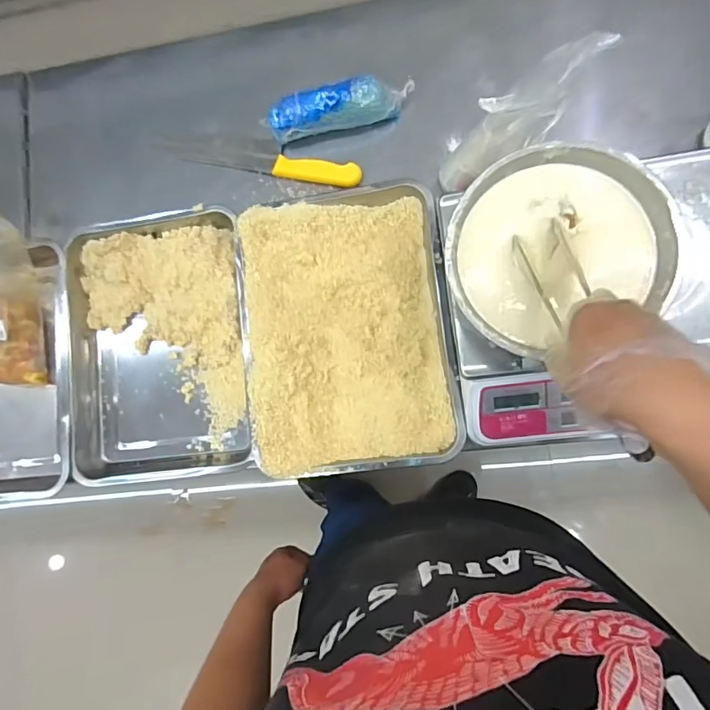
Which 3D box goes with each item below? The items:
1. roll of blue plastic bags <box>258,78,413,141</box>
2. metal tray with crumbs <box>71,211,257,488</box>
[{"bbox_3d":[-0.024,-0.362,0.730,0.224,0.061,0.053,-10,83,6],"label":"roll of blue plastic bags"},{"bbox_3d":[-0.291,-0.012,0.751,0.280,0.058,0.390,-7,84,7],"label":"metal tray with crumbs"}]

